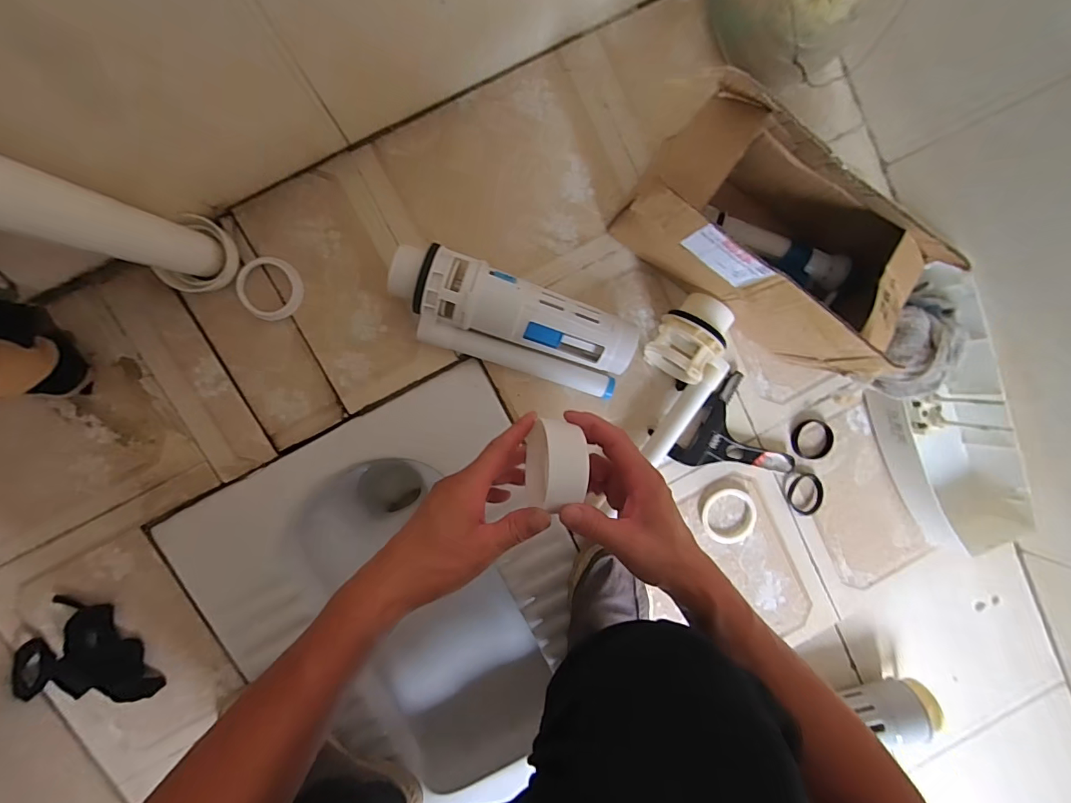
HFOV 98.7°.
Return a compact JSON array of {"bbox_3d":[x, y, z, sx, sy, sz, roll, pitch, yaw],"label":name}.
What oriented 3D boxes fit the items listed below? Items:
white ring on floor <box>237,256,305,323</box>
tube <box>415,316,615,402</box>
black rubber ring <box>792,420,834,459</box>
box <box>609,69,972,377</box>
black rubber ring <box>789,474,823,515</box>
[{"bbox_3d":[-0.308,-0.131,0.533,0.068,0.005,0.071,-1,96,-6],"label":"white ring on floor"},{"bbox_3d":[-0.020,-0.052,0.557,0.240,0.038,0.031,17,94,-7],"label":"tube"},{"bbox_3d":[0.371,0.051,0.618,0.057,0.015,0.055,-1,96,-6],"label":"black rubber ring"},{"bbox_3d":[0.259,-0.174,0.501,0.294,0.173,0.160,33,92,-8],"label":"box"},{"bbox_3d":[0.367,0.126,0.623,0.049,0.006,0.057,1,96,-6],"label":"black rubber ring"}]

